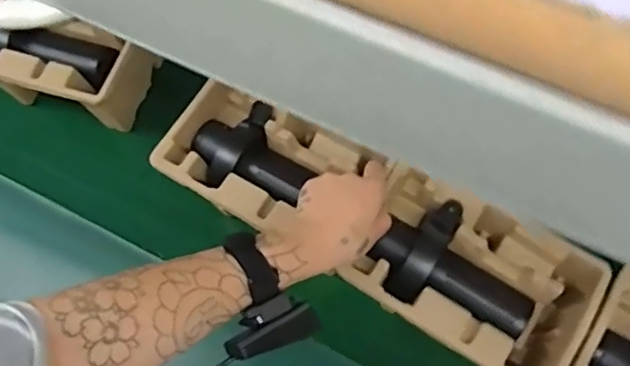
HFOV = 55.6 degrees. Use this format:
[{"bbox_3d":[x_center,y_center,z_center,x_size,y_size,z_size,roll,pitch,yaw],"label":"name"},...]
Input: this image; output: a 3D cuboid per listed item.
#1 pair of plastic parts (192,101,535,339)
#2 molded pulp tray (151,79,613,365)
[{"bbox_3d":[0.040,0.032,0.615,0.389,0.048,0.103,32,70,13],"label":"pair of plastic parts"},{"bbox_3d":[0.054,0.044,0.628,0.447,0.094,0.147,29,69,11],"label":"molded pulp tray"}]

